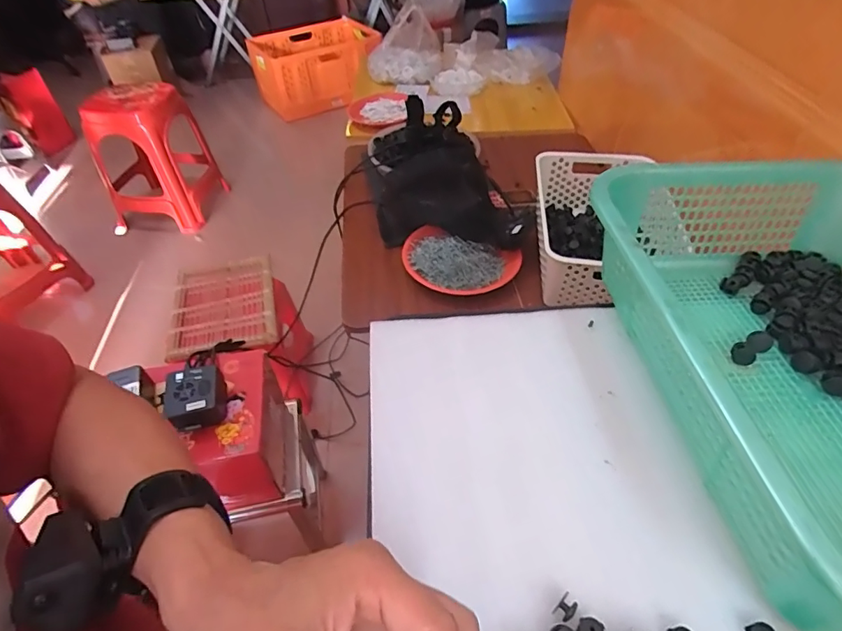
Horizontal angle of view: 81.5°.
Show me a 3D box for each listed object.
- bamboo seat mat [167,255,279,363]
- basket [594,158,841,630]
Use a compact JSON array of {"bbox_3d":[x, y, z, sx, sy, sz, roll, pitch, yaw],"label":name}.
[{"bbox_3d":[-0.456,-0.021,1.128,0.225,0.034,0.286,-13,52,-7],"label":"bamboo seat mat"},{"bbox_3d":[0.306,0.024,0.344,0.290,0.092,0.381,-5,46,-2],"label":"basket"}]

